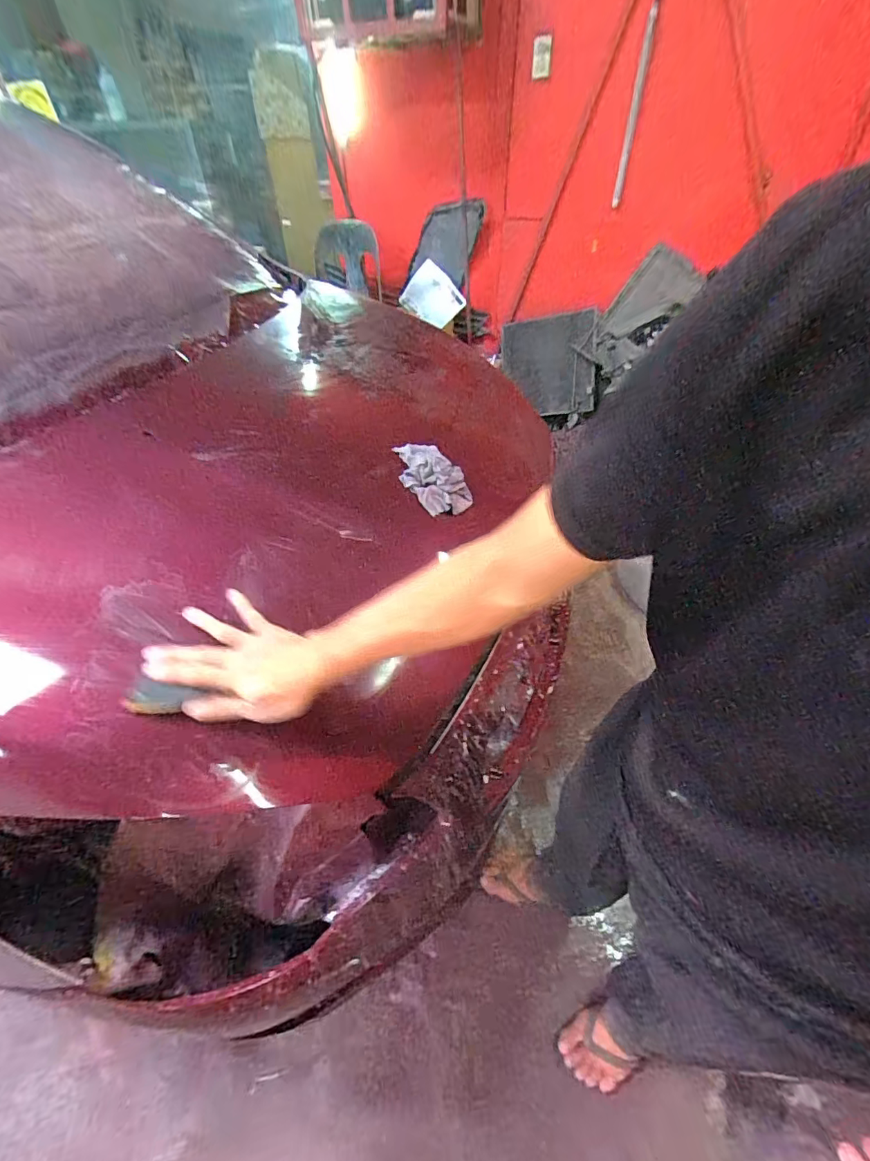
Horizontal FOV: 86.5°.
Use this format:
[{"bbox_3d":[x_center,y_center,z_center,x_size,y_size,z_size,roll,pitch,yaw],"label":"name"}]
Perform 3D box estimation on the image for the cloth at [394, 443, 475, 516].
[{"bbox_3d":[-0.007,-0.190,0.840,0.114,0.026,0.169,-28,73,-31],"label":"cloth"}]

